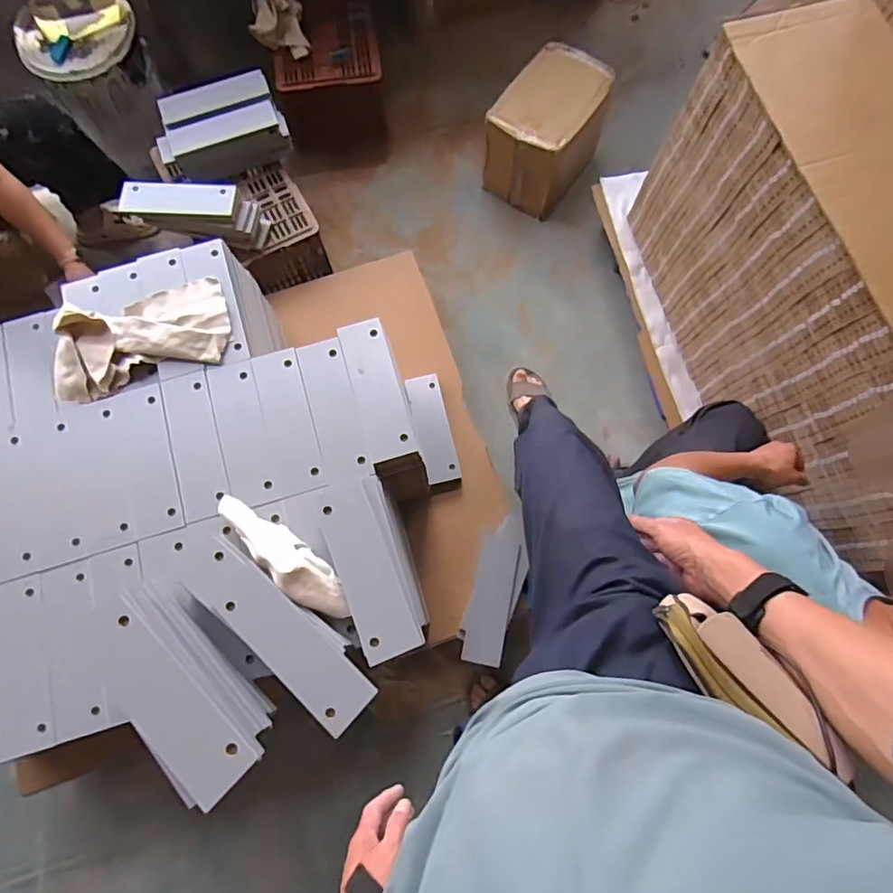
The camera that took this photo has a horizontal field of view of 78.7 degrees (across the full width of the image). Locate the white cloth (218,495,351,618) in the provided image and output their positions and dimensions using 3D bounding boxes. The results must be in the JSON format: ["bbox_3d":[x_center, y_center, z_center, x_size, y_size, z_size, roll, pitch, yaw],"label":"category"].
[{"bbox_3d":[-0.262,0.169,0.870,0.281,0.092,0.072,38,78,9],"label":"white cloth"}]

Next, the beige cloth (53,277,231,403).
[{"bbox_3d":[-0.569,-0.208,0.997,0.328,0.057,0.184,-16,75,-5],"label":"beige cloth"}]

